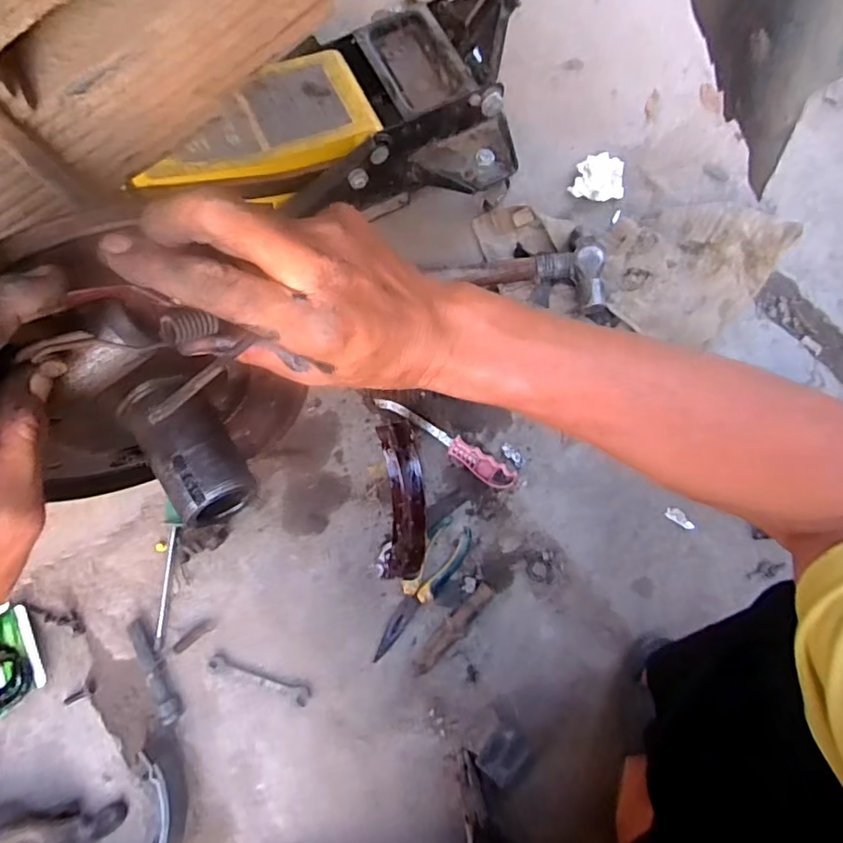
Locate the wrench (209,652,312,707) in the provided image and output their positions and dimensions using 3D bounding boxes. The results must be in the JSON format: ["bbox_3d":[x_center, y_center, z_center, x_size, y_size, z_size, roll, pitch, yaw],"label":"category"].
[{"bbox_3d":[-0.202,0.319,0.673,0.132,0.004,0.022,19,77,6],"label":"wrench"}]

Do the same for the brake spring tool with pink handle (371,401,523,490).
[{"bbox_3d":[0.036,0.030,0.725,0.203,0.017,0.035,33,112,9],"label":"brake spring tool with pink handle"}]

